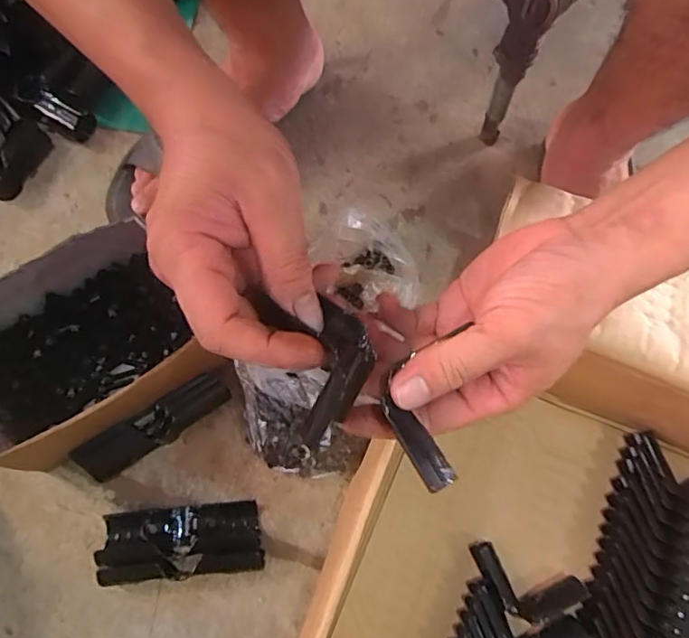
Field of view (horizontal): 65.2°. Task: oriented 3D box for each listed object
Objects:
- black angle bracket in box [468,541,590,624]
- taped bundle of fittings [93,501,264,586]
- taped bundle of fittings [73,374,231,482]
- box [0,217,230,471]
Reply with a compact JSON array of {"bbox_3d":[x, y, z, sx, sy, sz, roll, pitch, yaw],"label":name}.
[{"bbox_3d":[0.143,0.213,0.426,0.090,0.019,0.042,20,74,7],"label":"black angle bracket in box"},{"bbox_3d":[-0.137,0.187,0.453,0.131,0.025,0.053,-5,73,-1],"label":"taped bundle of fittings"},{"bbox_3d":[-0.168,0.093,0.479,0.133,0.029,0.039,-31,105,-11],"label":"taped bundle of fittings"},{"bbox_3d":[-0.228,0.025,0.466,0.189,0.094,0.149,-32,75,-8],"label":"box"}]

